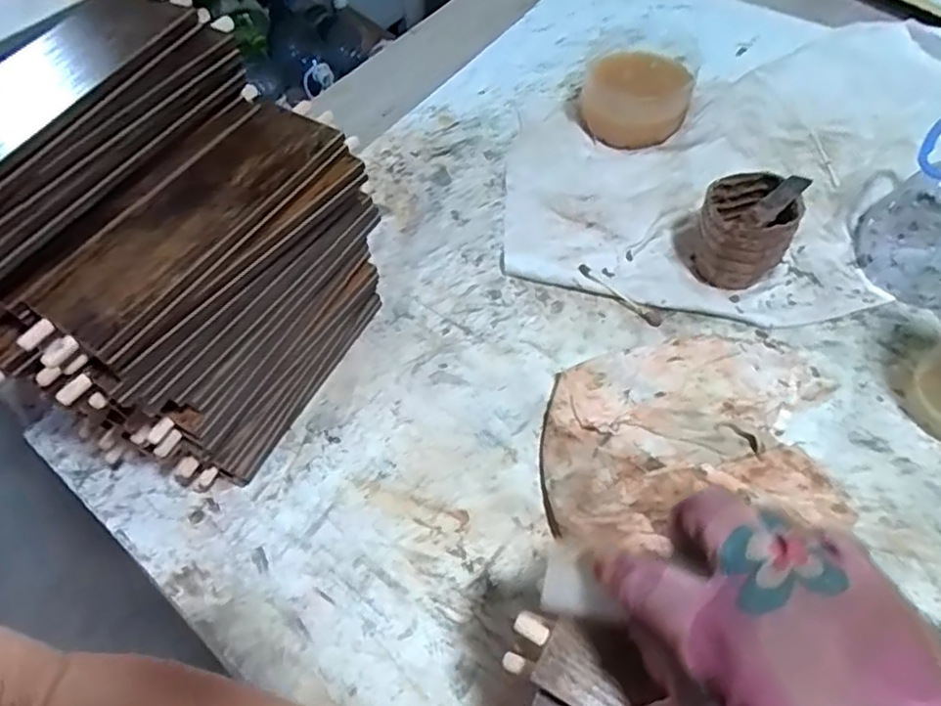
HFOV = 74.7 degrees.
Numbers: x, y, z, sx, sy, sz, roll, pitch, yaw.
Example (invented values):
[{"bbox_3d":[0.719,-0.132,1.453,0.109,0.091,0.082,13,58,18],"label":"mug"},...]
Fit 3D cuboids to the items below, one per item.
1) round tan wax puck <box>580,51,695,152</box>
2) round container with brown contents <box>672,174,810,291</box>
[{"bbox_3d":[0.157,-0.243,0.589,0.095,0.055,0.089,6,59,8],"label":"round tan wax puck"},{"bbox_3d":[0.211,-0.100,0.493,0.076,0.079,0.068,13,60,12],"label":"round container with brown contents"}]

